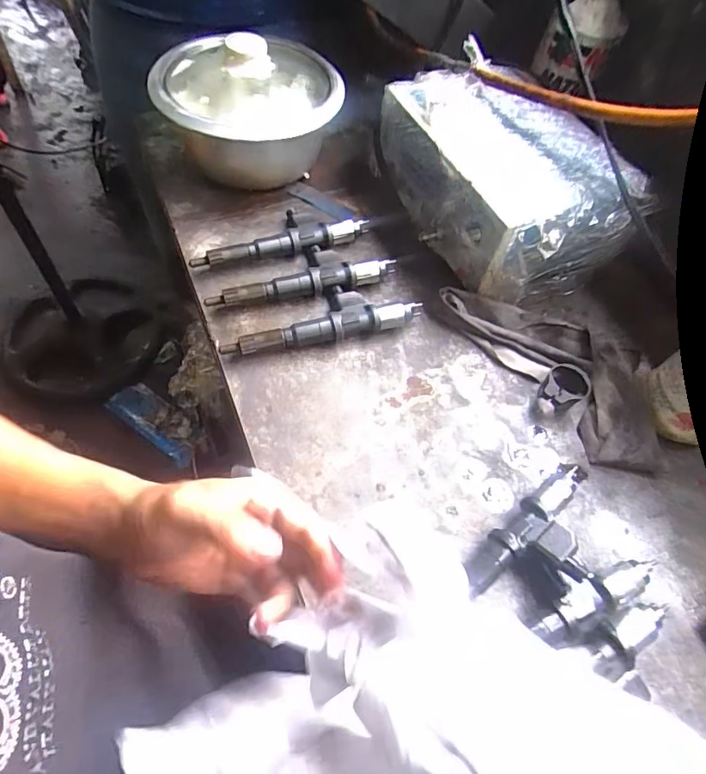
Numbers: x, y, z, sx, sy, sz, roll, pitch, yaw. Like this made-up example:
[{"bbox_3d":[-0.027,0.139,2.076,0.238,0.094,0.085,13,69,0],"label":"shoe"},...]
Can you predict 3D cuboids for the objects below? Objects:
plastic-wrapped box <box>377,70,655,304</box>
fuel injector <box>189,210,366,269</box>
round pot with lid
[{"bbox_3d":[0.171,-0.247,0.568,0.198,0.126,0.274,-19,63,-14],"label":"plastic-wrapped box"},{"bbox_3d":[-0.086,-0.183,0.563,0.202,0.027,0.064,-14,62,-12],"label":"fuel injector"},{"bbox_3d":[-0.124,-0.331,0.591,0.209,0.131,0.187,-1,60,-5],"label":"round pot with lid"}]

